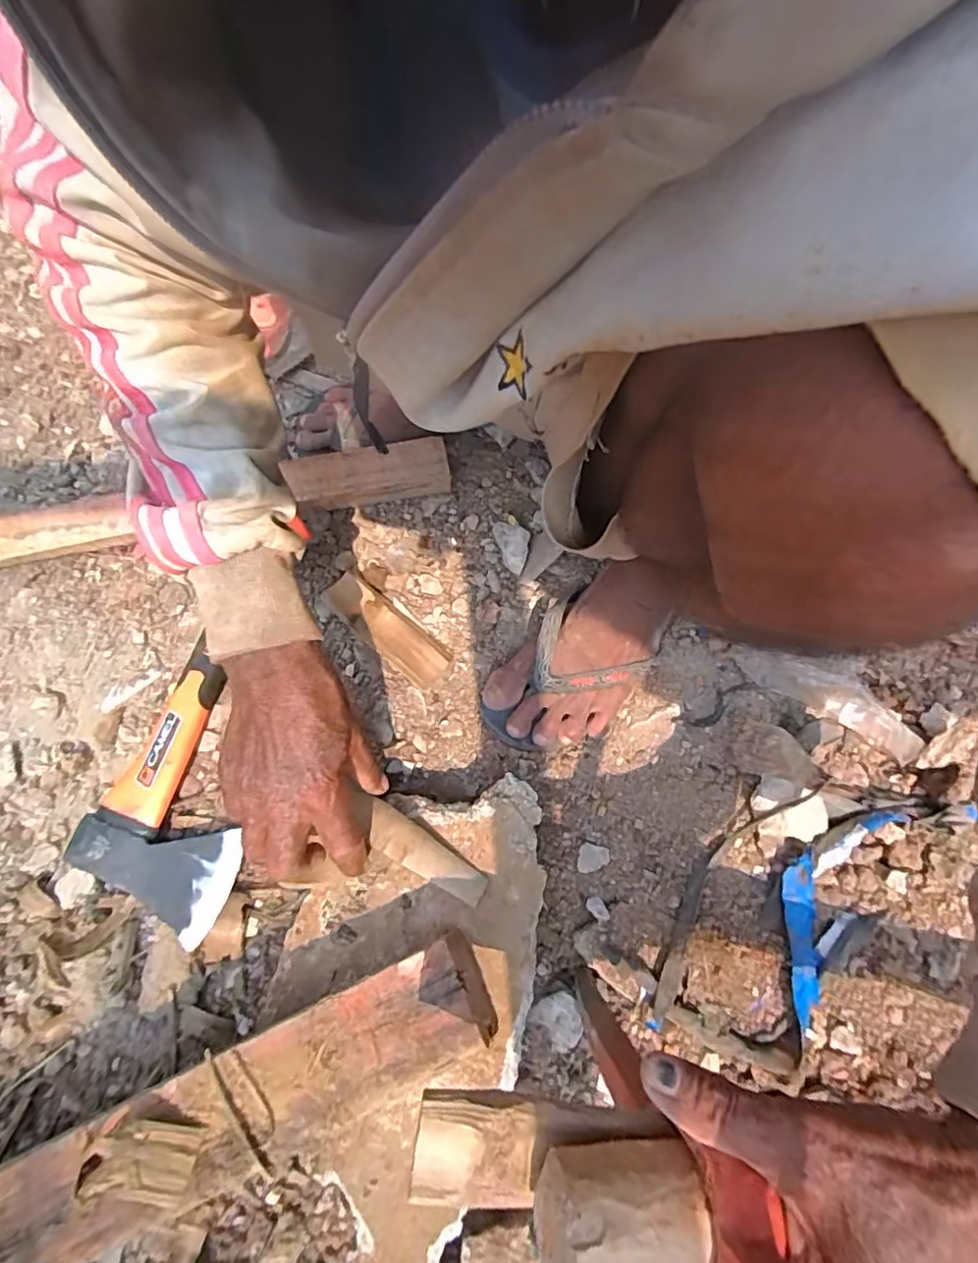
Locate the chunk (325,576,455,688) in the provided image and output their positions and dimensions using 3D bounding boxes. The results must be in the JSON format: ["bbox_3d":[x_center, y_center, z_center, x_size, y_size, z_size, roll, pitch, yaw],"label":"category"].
[{"bbox_3d":[-0.096,-0.001,0.530,0.133,0.027,0.041,40,69,16],"label":"chunk"}]

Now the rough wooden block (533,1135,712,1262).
[{"bbox_3d":[0.050,0.230,0.222,0.062,0.038,0.034,6,105,-12],"label":"rough wooden block"}]

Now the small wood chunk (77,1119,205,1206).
[{"bbox_3d":[-0.194,0.296,0.318,0.056,0.020,0.031,8,64,1],"label":"small wood chunk"}]

